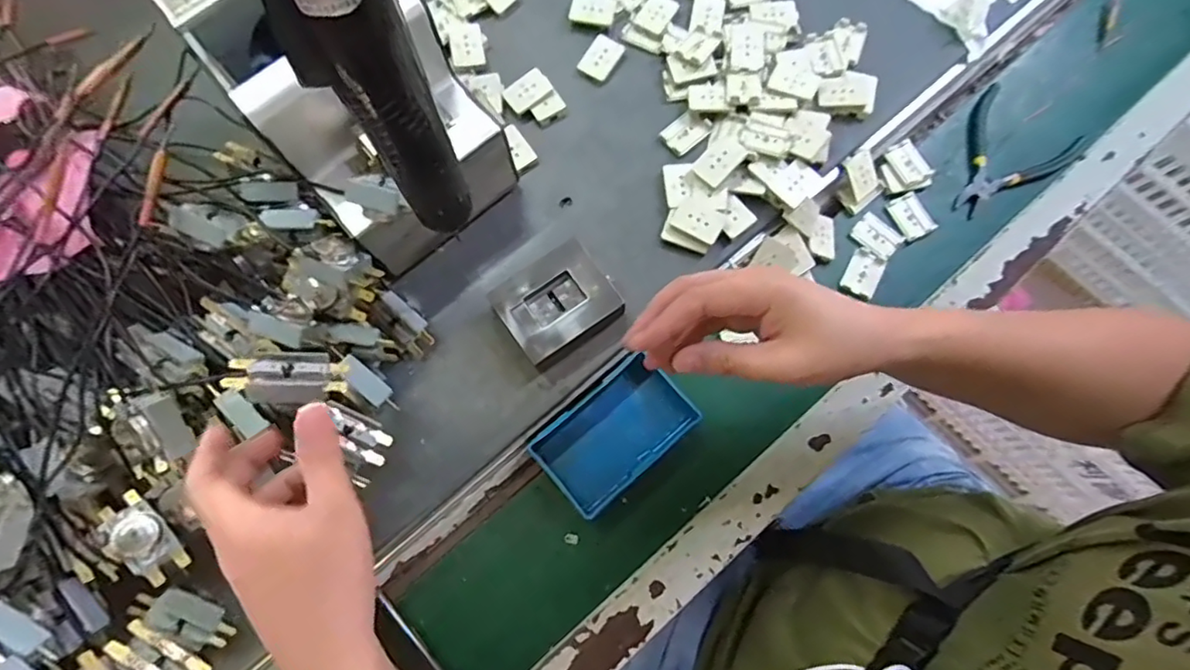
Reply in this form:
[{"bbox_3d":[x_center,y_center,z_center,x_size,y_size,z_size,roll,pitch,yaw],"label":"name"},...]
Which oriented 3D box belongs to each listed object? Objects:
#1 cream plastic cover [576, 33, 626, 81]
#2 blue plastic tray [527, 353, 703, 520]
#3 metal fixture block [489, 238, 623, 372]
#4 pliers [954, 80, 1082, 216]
[{"bbox_3d":[0.006,-0.239,0.502,0.028,0.006,0.040,33,78,8],"label":"cream plastic cover"},{"bbox_3d":[0.015,0.074,0.447,0.113,0.025,0.070,-40,79,-9],"label":"blue plastic tray"},{"bbox_3d":[-0.027,-0.022,0.440,0.080,0.033,0.069,-35,79,-8],"label":"metal fixture block"},{"bbox_3d":[0.356,-0.169,0.522,0.121,0.009,0.094,-28,78,-7],"label":"pliers"}]

